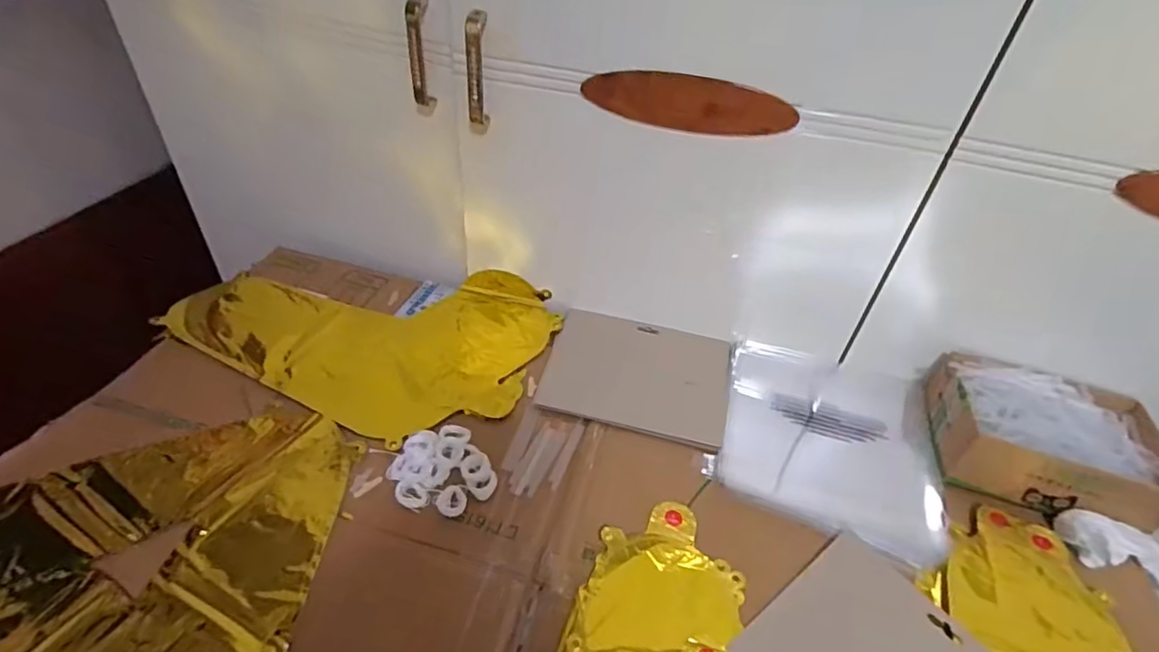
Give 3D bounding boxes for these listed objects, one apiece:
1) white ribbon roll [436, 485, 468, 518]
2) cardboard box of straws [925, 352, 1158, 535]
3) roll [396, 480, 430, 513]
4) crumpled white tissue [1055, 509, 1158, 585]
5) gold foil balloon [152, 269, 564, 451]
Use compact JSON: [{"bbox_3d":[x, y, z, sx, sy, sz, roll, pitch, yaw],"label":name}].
[{"bbox_3d":[-0.110,0.151,0.511,0.025,0.007,0.025,3,41,-3],"label":"white ribbon roll"},{"bbox_3d":[0.450,0.104,0.570,0.186,0.068,0.128,15,42,11],"label":"cardboard box of straws"},{"bbox_3d":[-0.145,0.147,0.513,0.030,0.008,0.020,18,43,14],"label":"roll"},{"bbox_3d":[0.485,0.198,0.527,0.107,0.032,0.044,20,42,-4],"label":"crumpled white tissue"},{"bbox_3d":[-0.240,-0.011,0.671,0.396,0.021,0.254,21,43,16],"label":"gold foil balloon"}]

